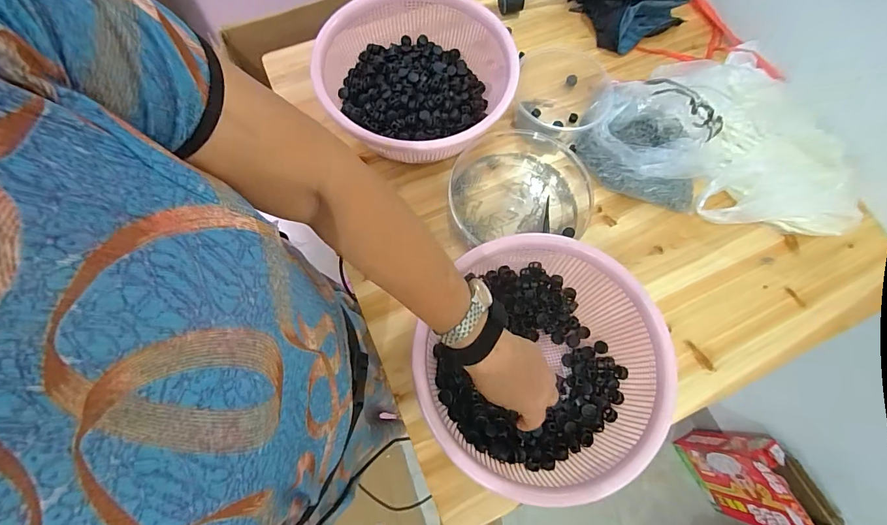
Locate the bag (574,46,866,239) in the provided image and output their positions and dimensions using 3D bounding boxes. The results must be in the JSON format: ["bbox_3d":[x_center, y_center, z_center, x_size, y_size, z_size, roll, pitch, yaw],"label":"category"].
[{"bbox_3d":[0.406,-0.180,0.610,0.371,0.084,0.226,22,72,5],"label":"bag"}]

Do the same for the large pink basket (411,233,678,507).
[{"bbox_3d":[0.113,0.121,0.487,0.266,0.098,0.282,1,71,-2],"label":"large pink basket"}]

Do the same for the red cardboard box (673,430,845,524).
[{"bbox_3d":[0.769,0.549,1.049,0.100,0.343,0.258,-26,74,-11],"label":"red cardboard box"}]

